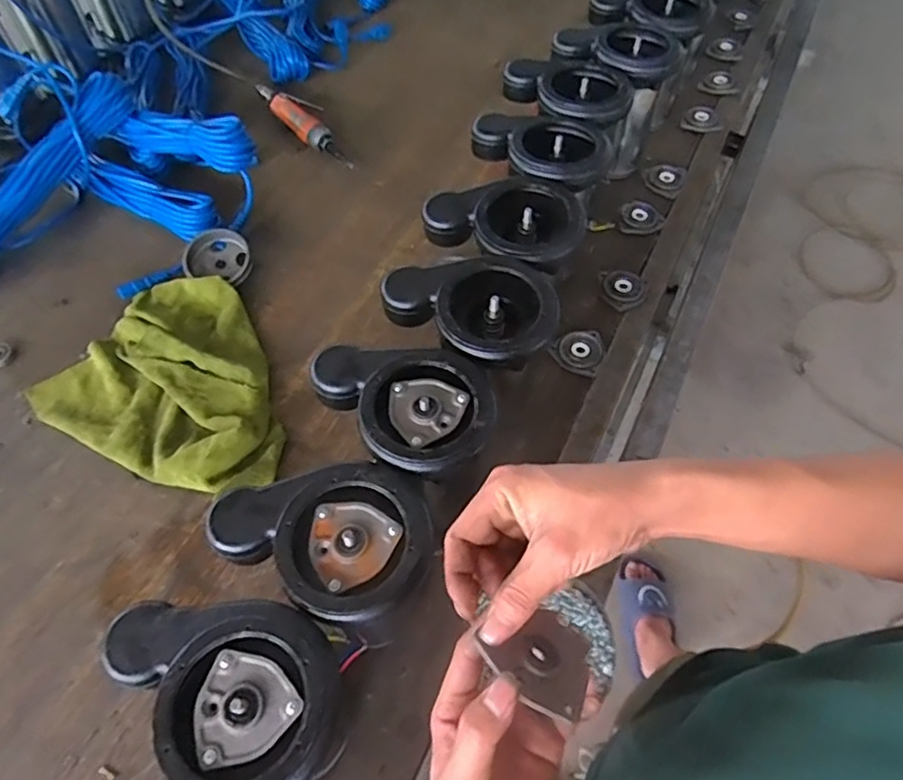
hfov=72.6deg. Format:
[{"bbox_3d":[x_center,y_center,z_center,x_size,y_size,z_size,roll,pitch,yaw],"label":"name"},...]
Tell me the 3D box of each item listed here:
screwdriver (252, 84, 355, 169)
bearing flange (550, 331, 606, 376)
[{"bbox_3d":[-0.242,-0.441,1.009,0.052,0.032,0.275,-36,64,-20],"label":"screwdriver"},{"bbox_3d":[0.158,-0.049,0.764,0.062,0.014,0.065,0,57,0],"label":"bearing flange"}]

